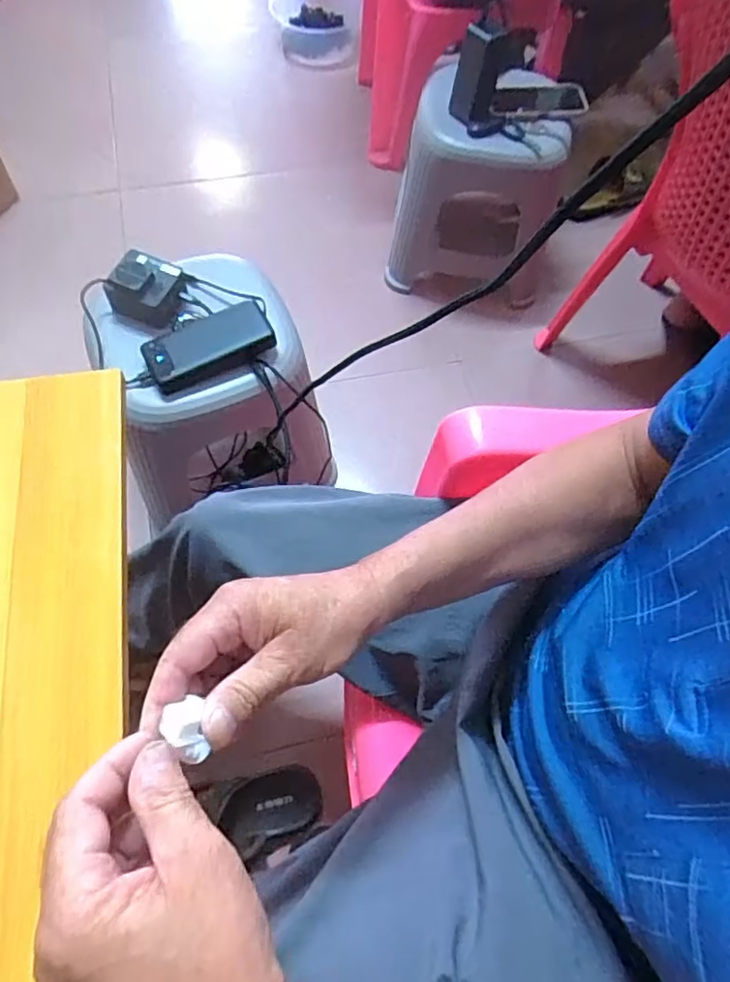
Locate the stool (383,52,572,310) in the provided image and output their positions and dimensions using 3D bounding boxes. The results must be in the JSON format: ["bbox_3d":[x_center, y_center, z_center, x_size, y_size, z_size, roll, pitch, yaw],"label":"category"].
[{"bbox_3d":[0.219,-0.578,1.175,0.299,0.342,0.275,10,64,2],"label":"stool"}]

